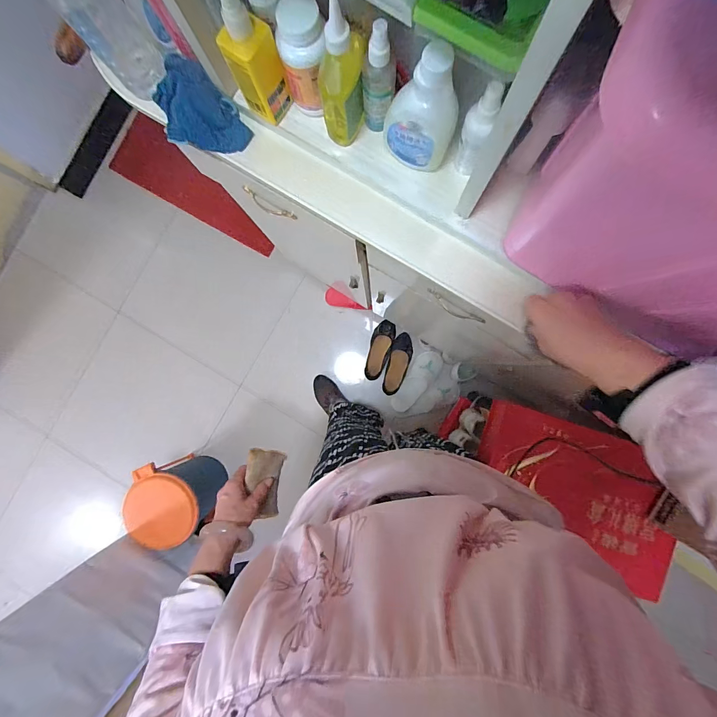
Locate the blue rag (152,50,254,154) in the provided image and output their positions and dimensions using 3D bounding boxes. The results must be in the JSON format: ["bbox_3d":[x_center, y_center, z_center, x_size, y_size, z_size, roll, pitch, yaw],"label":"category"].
[{"bbox_3d":[-0.227,-0.343,0.480,0.097,0.040,0.131,-34,88,1],"label":"blue rag"}]

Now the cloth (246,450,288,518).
[{"bbox_3d":[-0.165,0.221,0.604,0.017,0.078,0.122,1,81,36],"label":"cloth"}]

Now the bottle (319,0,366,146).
[{"bbox_3d":[-0.019,-0.319,0.391,0.052,0.146,0.062,-4,89,2],"label":"bottle"}]

